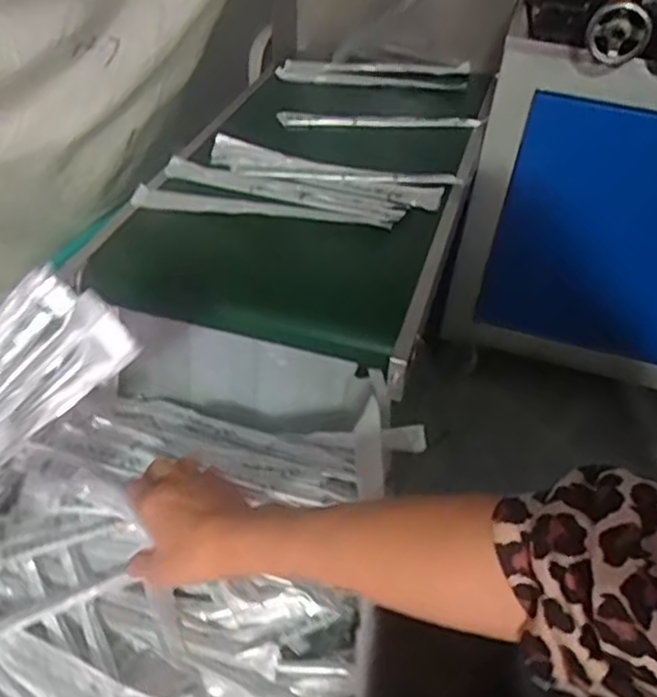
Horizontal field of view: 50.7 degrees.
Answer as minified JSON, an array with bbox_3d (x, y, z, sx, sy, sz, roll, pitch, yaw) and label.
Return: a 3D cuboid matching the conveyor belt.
[{"bbox_3d":[-0.008,-0.227,0.873,0.347,0.067,0.655,13,44,9],"label":"conveyor belt"}]

